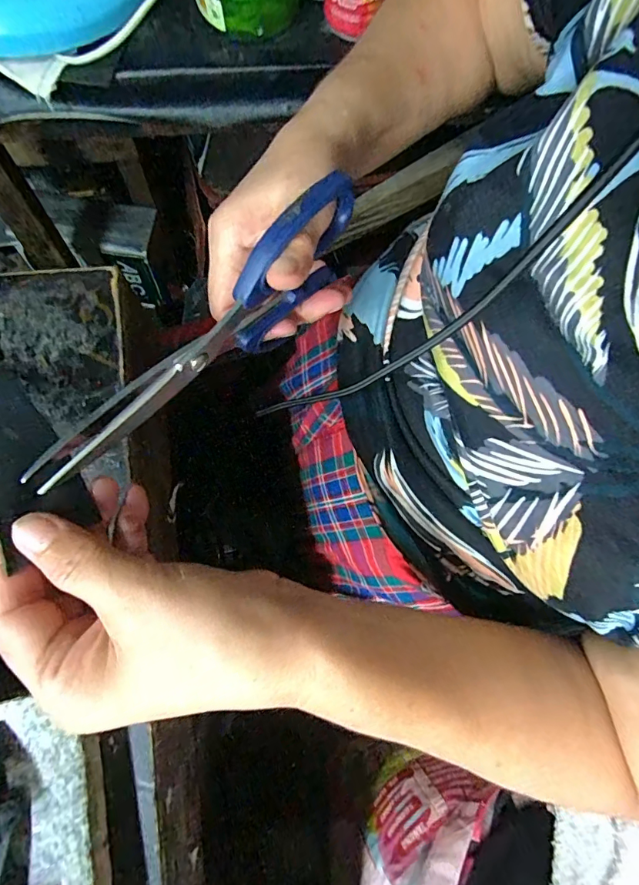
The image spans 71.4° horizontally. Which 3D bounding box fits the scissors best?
[{"bbox_3d":[-0.049,-0.048,0.210,0.012,0.067,0.186,42,76,9],"label":"scissors"}]

